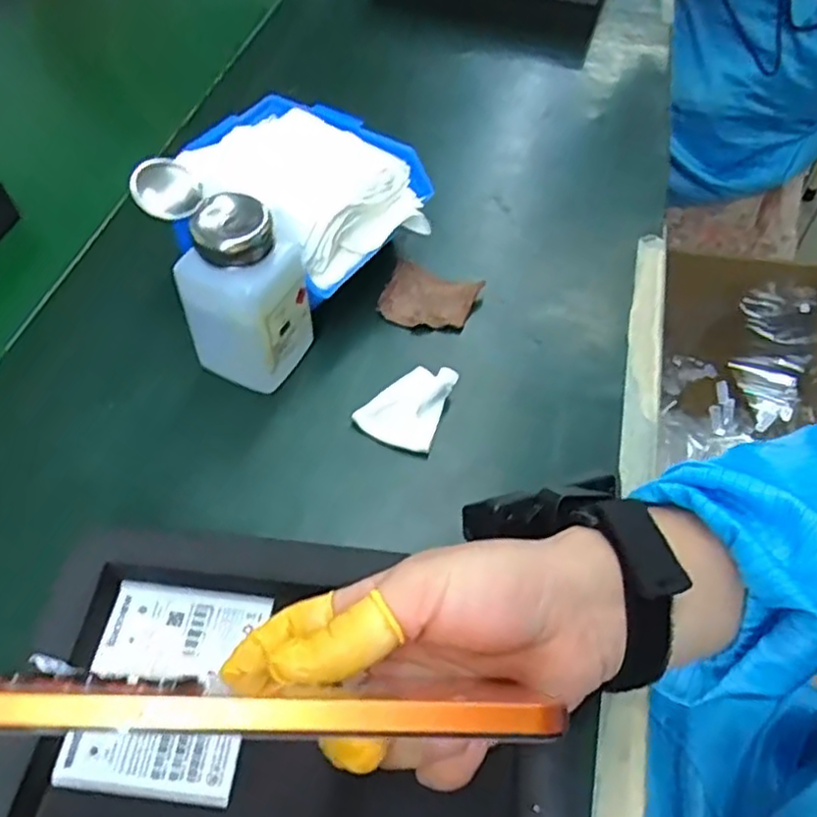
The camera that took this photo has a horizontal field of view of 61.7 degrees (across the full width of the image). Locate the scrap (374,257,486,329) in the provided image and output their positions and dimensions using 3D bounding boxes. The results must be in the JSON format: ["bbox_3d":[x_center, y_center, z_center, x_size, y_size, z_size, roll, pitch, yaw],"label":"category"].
[{"bbox_3d":[0.014,-0.070,0.440,0.056,0.017,0.043,14,55,11],"label":"scrap"}]

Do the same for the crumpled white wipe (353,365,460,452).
[{"bbox_3d":[0.000,-0.002,0.390,0.042,0.016,0.052,18,56,14],"label":"crumpled white wipe"}]

